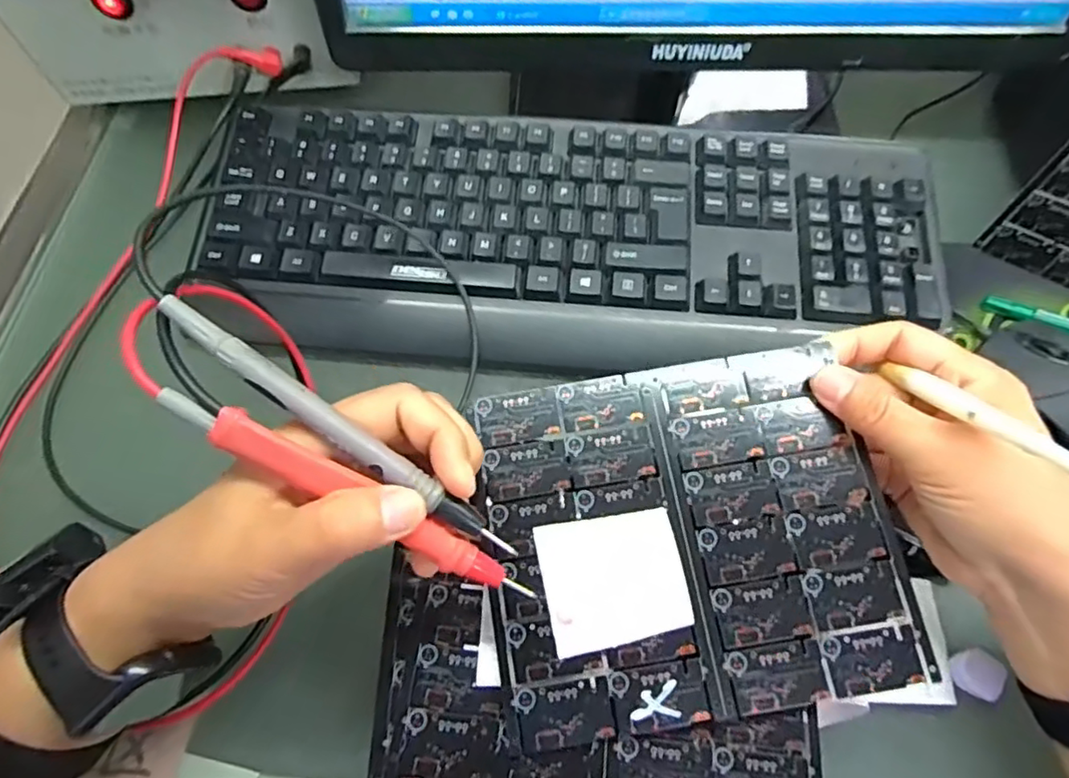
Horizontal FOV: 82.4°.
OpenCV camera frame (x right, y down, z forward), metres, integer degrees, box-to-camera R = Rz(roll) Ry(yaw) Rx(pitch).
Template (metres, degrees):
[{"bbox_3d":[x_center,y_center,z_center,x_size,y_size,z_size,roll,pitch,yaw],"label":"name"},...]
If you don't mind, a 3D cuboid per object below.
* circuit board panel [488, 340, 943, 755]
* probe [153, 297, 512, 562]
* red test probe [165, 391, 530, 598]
[{"bbox_3d":[0.063,0.059,0.254,0.158,0.004,0.140,-11,73,-1],"label":"circuit board panel"},{"bbox_3d":[-0.065,0.015,0.209,0.141,0.010,0.009,38,69,-9],"label":"probe"},{"bbox_3d":[-0.060,0.039,0.210,0.140,0.016,0.012,33,68,-12],"label":"red test probe"}]

